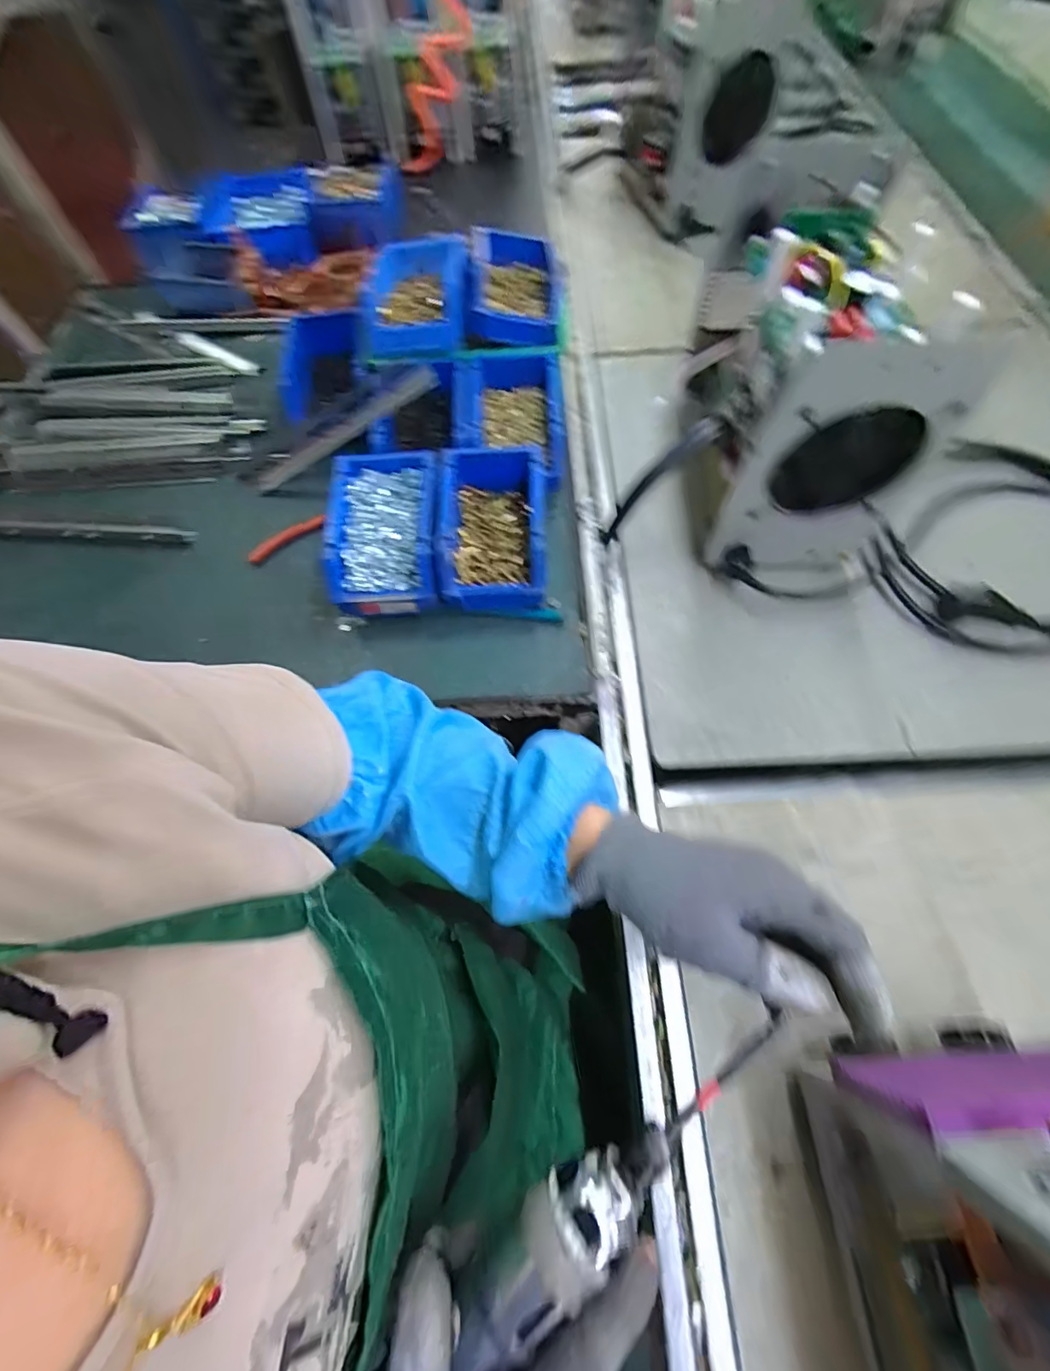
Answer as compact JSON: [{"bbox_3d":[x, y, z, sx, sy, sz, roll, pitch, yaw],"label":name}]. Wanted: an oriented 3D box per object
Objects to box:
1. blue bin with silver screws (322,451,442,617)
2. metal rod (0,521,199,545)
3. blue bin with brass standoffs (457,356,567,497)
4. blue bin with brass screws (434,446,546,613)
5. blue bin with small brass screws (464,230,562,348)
[{"bbox_3d":[-0.142,-0.155,0.515,0.107,0.067,0.168,-4,67,0],"label":"blue bin with silver screws"},{"bbox_3d":[-0.507,-0.180,0.575,0.248,0.013,0.021,3,67,4],"label":"metal rod"},{"bbox_3d":[-0.015,-0.304,0.575,0.112,0.063,0.171,-1,67,2],"label":"blue bin with brass standoffs"},{"bbox_3d":[-0.034,-0.157,0.510,0.106,0.071,0.162,-1,67,2],"label":"blue bin with brass screws"},{"bbox_3d":[-0.012,-0.486,0.602,0.113,0.057,0.171,1,65,3],"label":"blue bin with small brass screws"}]

